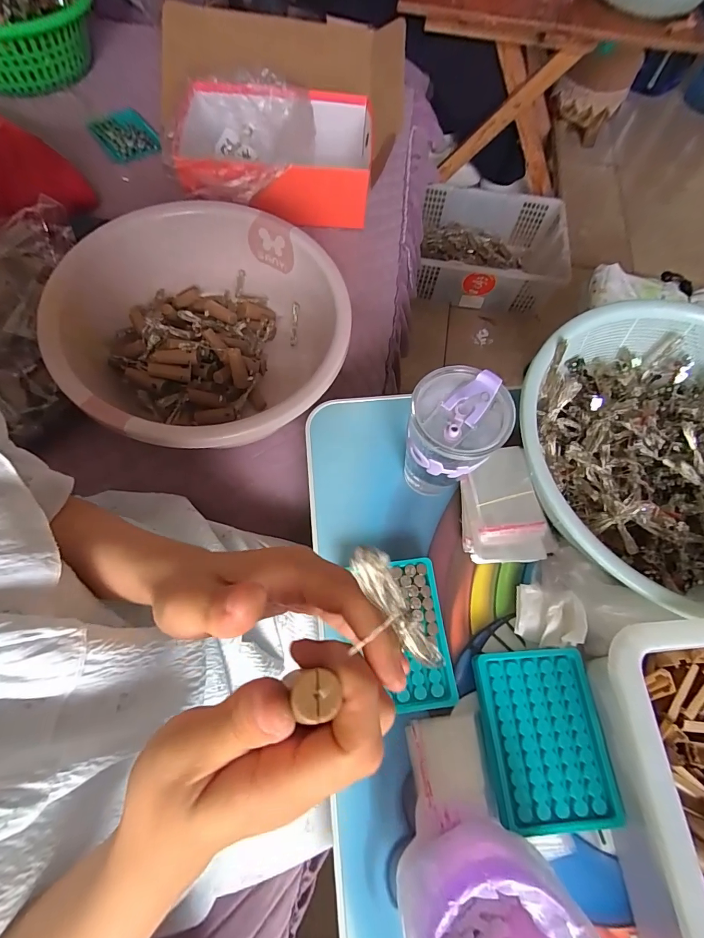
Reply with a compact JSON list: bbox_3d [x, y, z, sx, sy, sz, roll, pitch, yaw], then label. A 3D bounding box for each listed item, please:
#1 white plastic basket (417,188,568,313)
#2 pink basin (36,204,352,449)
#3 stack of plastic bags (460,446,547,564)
[{"bbox_3d":[0.406,-0.656,1.209,0.412,0.158,0.321,10,67,1],"label":"white plastic basket"},{"bbox_3d":[-0.180,-0.158,0.526,0.329,0.148,0.327,1,67,-3],"label":"pink basin"},{"bbox_3d":[0.155,0.039,0.424,0.076,0.034,0.118,-3,68,-4],"label":"stack of plastic bags"}]

